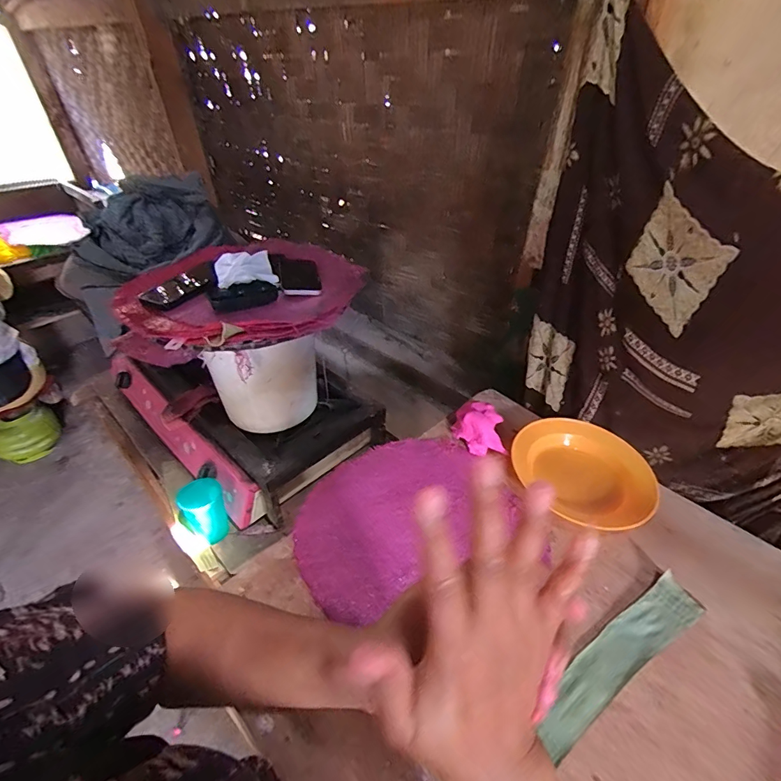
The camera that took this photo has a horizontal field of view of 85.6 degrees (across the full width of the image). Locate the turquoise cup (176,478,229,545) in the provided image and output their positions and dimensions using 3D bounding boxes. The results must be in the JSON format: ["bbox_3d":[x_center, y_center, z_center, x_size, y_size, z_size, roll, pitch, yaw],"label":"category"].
[{"bbox_3d":[-0.358,0.237,0.824,0.073,0.113,0.076,0,39,0],"label":"turquoise cup"}]

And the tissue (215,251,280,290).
[{"bbox_3d":[-0.270,-0.225,0.786,0.105,0.034,0.090,-12,41,-15],"label":"tissue"}]

